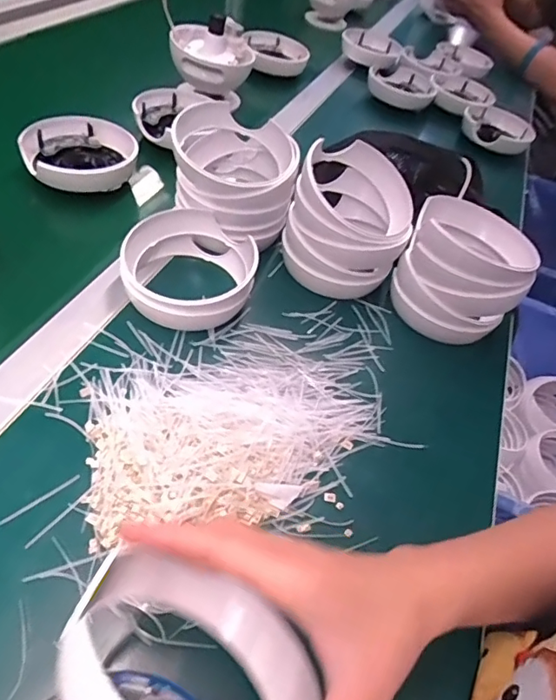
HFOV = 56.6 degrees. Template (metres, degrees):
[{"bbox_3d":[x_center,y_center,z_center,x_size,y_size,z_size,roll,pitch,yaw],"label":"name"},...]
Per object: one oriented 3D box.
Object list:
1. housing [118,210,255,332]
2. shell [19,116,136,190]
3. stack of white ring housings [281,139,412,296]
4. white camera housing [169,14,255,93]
[{"bbox_3d":[-0.079,-0.071,0.463,0.111,0.056,0.118,8,47,-9],"label":"housing"},{"bbox_3d":[-0.209,-0.210,0.553,0.117,0.039,0.099,-9,52,-23],"label":"shell"},{"bbox_3d":[0.072,-0.127,0.516,0.114,0.103,0.119,19,48,6],"label":"stack of white ring housings"},{"bbox_3d":[-0.092,-0.413,0.715,0.112,0.077,0.105,3,48,-13],"label":"white camera housing"}]

